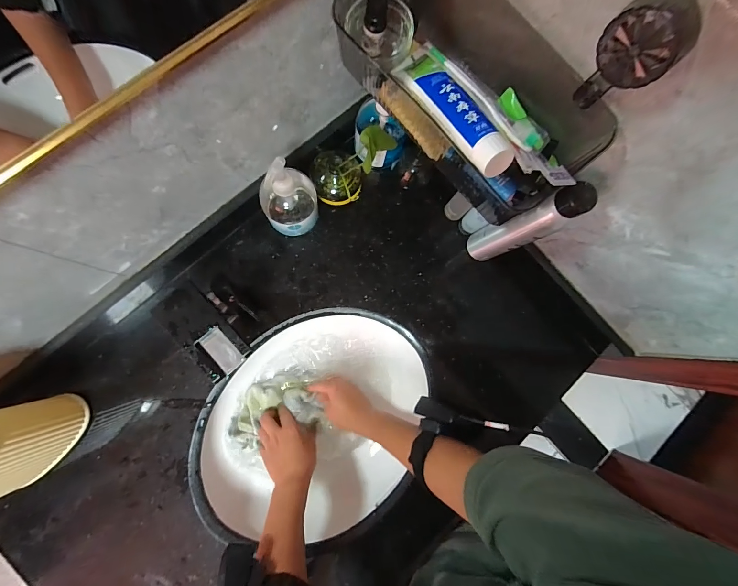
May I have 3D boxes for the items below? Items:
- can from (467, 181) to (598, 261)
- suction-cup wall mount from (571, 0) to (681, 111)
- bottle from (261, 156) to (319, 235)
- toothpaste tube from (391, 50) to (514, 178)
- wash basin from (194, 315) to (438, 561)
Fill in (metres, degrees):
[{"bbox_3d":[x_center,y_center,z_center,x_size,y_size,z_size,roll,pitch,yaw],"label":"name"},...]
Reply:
[{"bbox_3d":[0.213,-0.092,0.469,0.048,0.227,0.053,-29,86,-8],"label":"can"},{"bbox_3d":[0.206,-0.187,0.273,0.023,0.093,0.053,-41,88,-9],"label":"suction-cup wall mount"},{"bbox_3d":[-0.112,-0.141,0.483,0.080,0.162,0.067,-42,88,-9],"label":"bottle"},{"bbox_3d":[0.084,-0.203,0.358,0.042,0.030,0.198,-21,63,-7],"label":"toothpaste tube"},{"bbox_3d":[-0.091,0.211,0.585,0.337,0.113,0.372,16,82,-3],"label":"wash basin"}]

